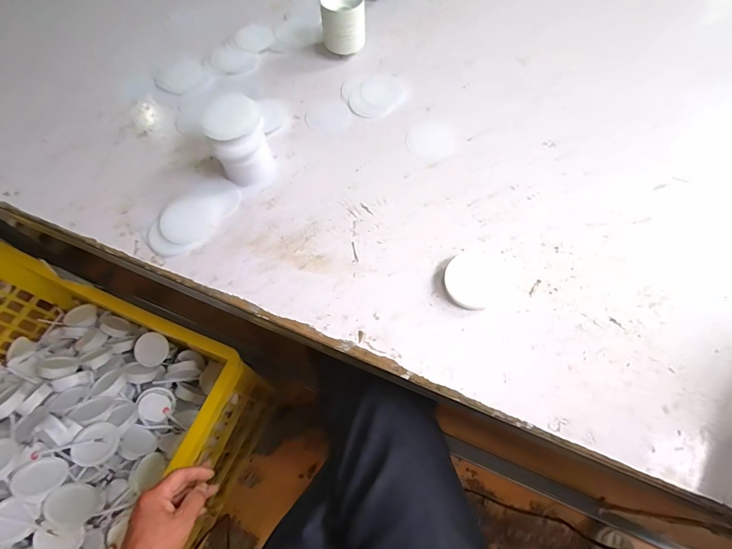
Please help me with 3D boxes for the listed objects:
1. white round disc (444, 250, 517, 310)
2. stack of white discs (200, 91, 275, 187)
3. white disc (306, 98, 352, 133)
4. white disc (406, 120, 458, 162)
[{"bbox_3d":[0.122,0.004,0.438,0.076,0.012,0.064,-39,70,-16],"label":"white round disc"},{"bbox_3d":[-0.143,-0.152,0.472,0.064,0.086,0.056,-26,67,-10],"label":"stack of white discs"},{"bbox_3d":[-0.050,-0.214,0.549,0.057,0.004,0.061,0,65,1],"label":"white disc"},{"bbox_3d":[0.085,-0.174,0.527,0.061,0.004,0.065,0,65,1],"label":"white disc"}]

